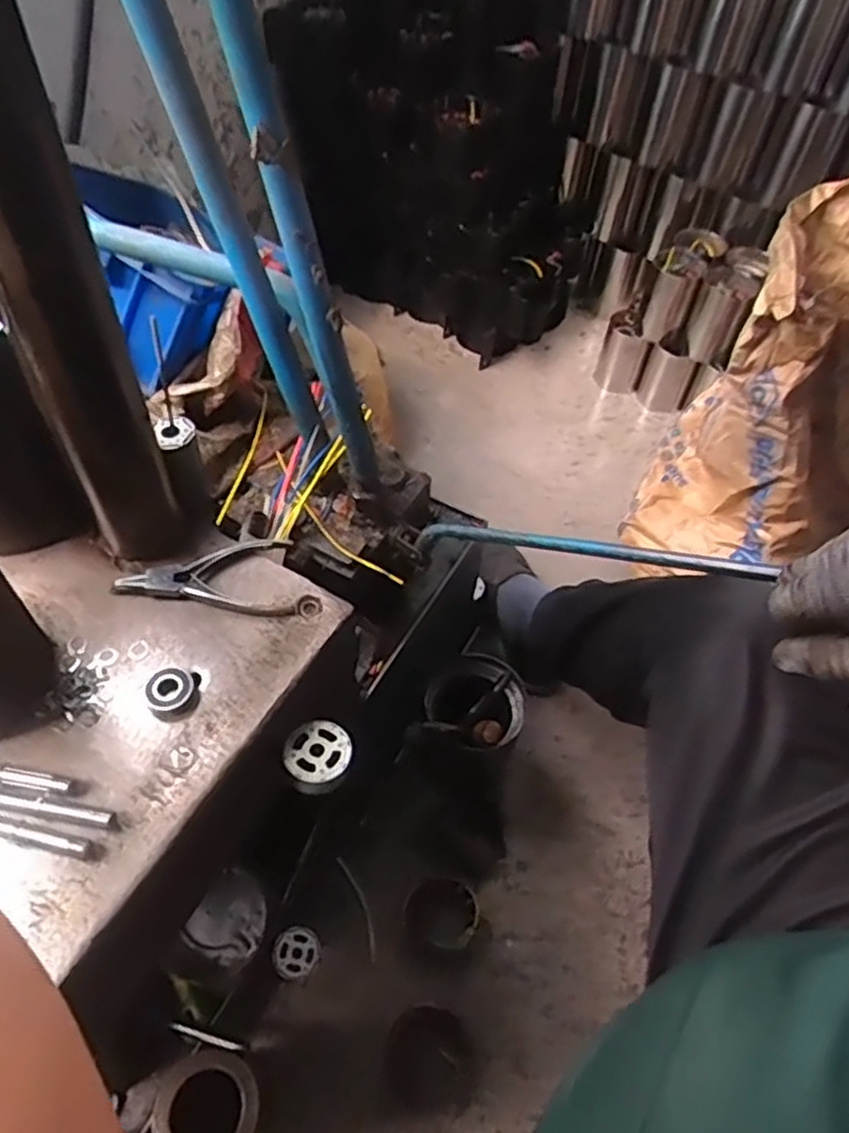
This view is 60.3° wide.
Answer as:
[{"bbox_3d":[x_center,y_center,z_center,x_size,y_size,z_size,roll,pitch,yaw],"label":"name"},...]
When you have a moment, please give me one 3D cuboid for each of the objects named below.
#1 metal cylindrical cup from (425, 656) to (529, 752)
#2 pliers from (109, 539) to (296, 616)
[{"bbox_3d":[0.061,0.154,0.851,0.113,0.052,0.110,2,53,-2],"label":"metal cylindrical cup"},{"bbox_3d":[-0.170,0.017,0.573,0.134,0.019,0.070,-13,55,-13],"label":"pliers"}]

